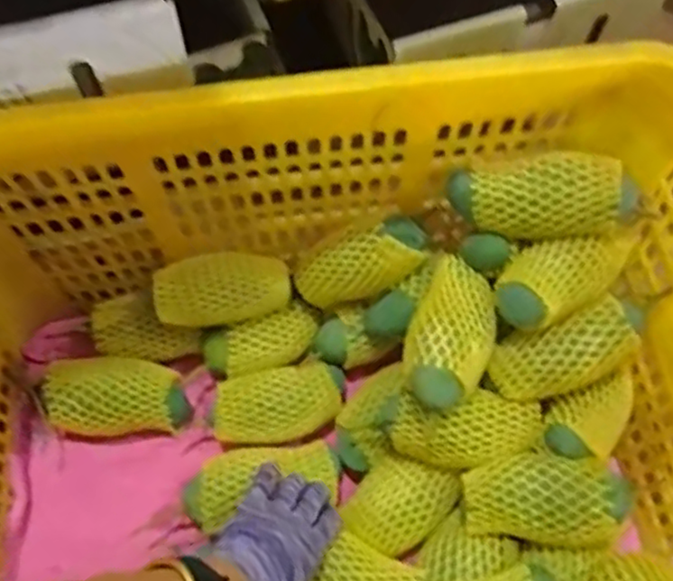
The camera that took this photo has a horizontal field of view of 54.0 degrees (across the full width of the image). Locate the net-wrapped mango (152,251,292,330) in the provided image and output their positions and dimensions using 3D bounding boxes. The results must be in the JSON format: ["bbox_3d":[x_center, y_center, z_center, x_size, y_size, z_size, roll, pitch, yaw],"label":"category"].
[{"bbox_3d":[-0.104,0.000,0.619,0.119,0.070,0.055,-17,65,-8],"label":"net-wrapped mango"}]

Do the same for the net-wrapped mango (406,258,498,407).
[{"bbox_3d":[0.096,0.039,0.550,0.065,0.059,0.127,22,66,11],"label":"net-wrapped mango"}]

